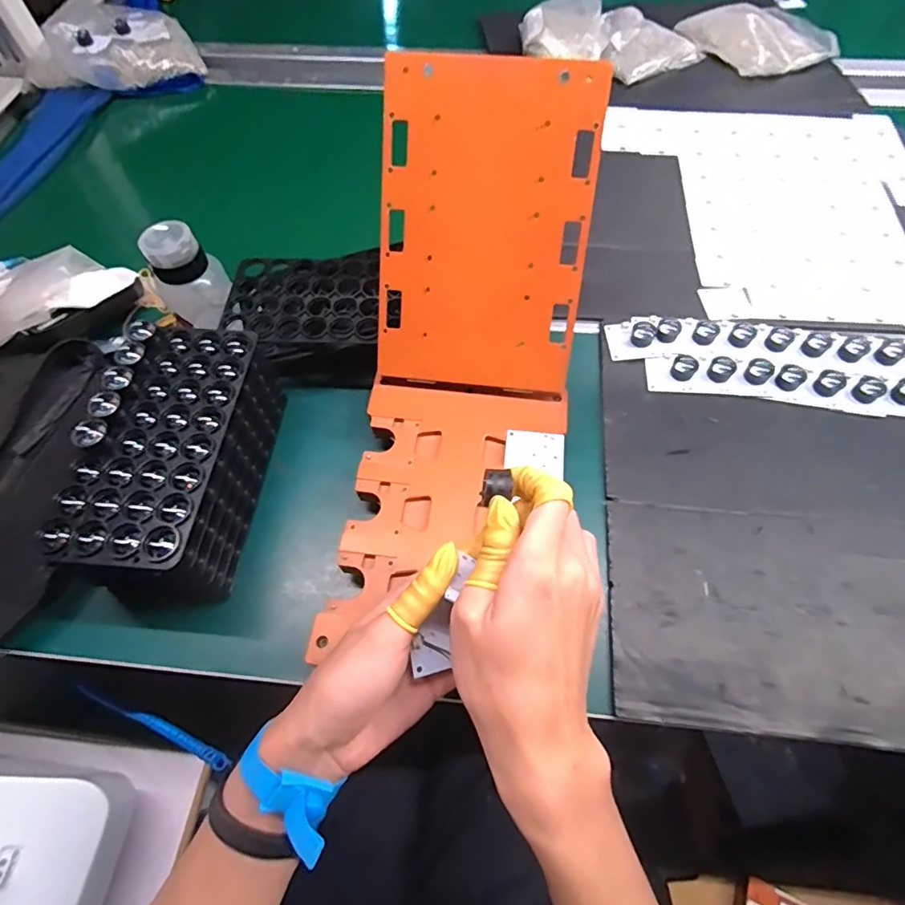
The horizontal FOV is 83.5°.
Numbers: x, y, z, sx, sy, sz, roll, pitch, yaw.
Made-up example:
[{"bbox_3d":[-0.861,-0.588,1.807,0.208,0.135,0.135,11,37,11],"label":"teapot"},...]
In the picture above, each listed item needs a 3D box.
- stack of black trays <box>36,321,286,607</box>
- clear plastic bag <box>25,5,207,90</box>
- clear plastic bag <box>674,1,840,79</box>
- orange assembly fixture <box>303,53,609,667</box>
[{"bbox_3d":[-0.212,0.007,0.395,0.094,0.101,0.205,5,63,4],"label":"stack of black trays"},{"bbox_3d":[-0.512,-0.604,0.760,0.254,0.053,0.165,-15,63,-6],"label":"clear plastic bag"},{"bbox_3d":[0.451,-0.609,0.742,0.180,0.026,0.170,-17,63,-7],"label":"clear plastic bag"},{"bbox_3d":[0.003,-0.063,0.401,0.169,0.087,0.440,15,96,10],"label":"orange assembly fixture"}]

